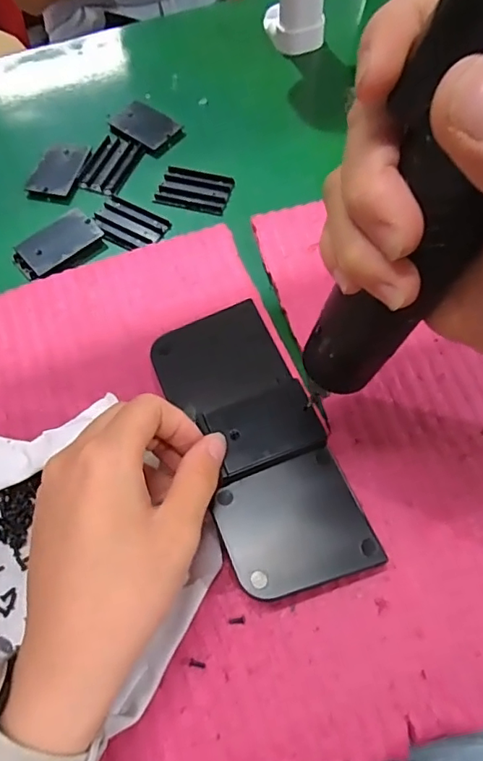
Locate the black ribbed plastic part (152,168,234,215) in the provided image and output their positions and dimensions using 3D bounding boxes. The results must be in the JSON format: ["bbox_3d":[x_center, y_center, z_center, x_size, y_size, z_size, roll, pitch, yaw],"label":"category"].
[{"bbox_3d":[-0.035,-0.144,0.403,0.055,0.007,0.035,15,65,9],"label":"black ribbed plastic part"}]

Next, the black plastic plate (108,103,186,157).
[{"bbox_3d":[-0.079,-0.208,0.434,0.060,0.007,0.039,33,69,17],"label":"black plastic plate"}]

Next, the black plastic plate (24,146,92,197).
[{"bbox_3d":[-0.142,-0.165,0.415,0.033,0.005,0.055,12,64,8],"label":"black plastic plate"}]

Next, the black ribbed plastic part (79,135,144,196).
[{"bbox_3d":[-0.103,-0.170,0.419,0.035,0.004,0.056,18,65,11],"label":"black ribbed plastic part"}]

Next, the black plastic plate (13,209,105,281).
[{"bbox_3d":[-0.131,-0.097,0.378,0.061,0.004,0.038,-40,69,-17],"label":"black plastic plate"}]

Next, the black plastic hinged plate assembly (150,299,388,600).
[{"bbox_3d":[0.007,0.028,0.283,0.070,0.015,0.160,-21,66,-8],"label":"black plastic hinged plate assembly"}]

